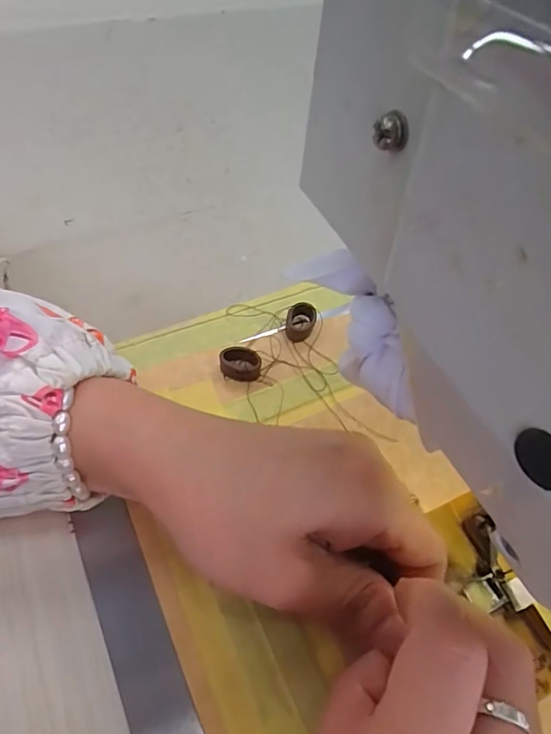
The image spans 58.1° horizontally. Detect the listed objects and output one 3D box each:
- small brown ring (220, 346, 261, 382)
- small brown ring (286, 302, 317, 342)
[{"bbox_3d":[-0.017,-0.002,0.247,0.020,0.010,0.012,3,57,-3],"label":"small brown ring"},{"bbox_3d":[0.014,-0.024,0.266,0.015,0.010,0.020,8,57,0],"label":"small brown ring"}]

